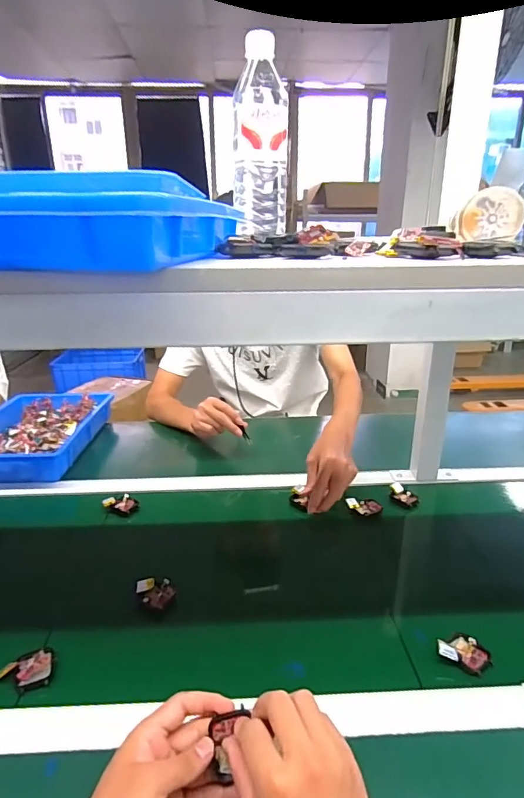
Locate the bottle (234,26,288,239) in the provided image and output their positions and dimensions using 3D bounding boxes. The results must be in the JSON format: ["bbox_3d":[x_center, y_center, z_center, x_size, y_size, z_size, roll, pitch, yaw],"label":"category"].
[{"bbox_3d":[-0.002,-0.289,0.505,0.060,0.194,0.072,1,22,3],"label":"bottle"}]

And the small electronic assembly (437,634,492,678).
[{"bbox_3d":[0.226,0.276,0.501,0.051,0.016,0.046,12,25,27],"label":"small electronic assembly"}]

